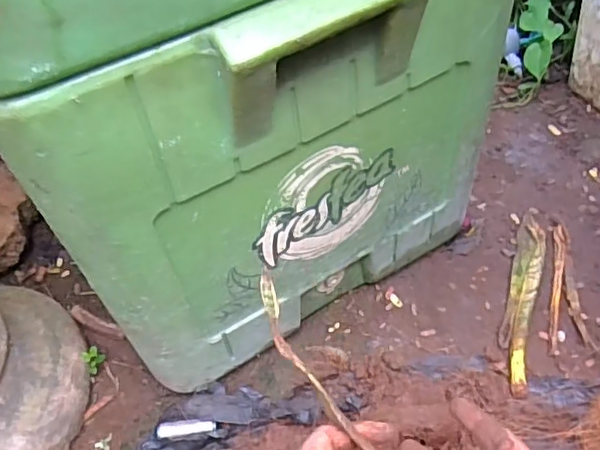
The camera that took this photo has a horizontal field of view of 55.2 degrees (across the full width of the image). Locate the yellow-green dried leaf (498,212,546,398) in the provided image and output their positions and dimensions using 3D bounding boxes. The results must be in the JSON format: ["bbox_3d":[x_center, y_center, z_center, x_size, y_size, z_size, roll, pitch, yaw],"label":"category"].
[{"bbox_3d":[0.261,0.082,0.673,0.034,0.013,0.250,12,51,17],"label":"yellow-green dried leaf"}]

